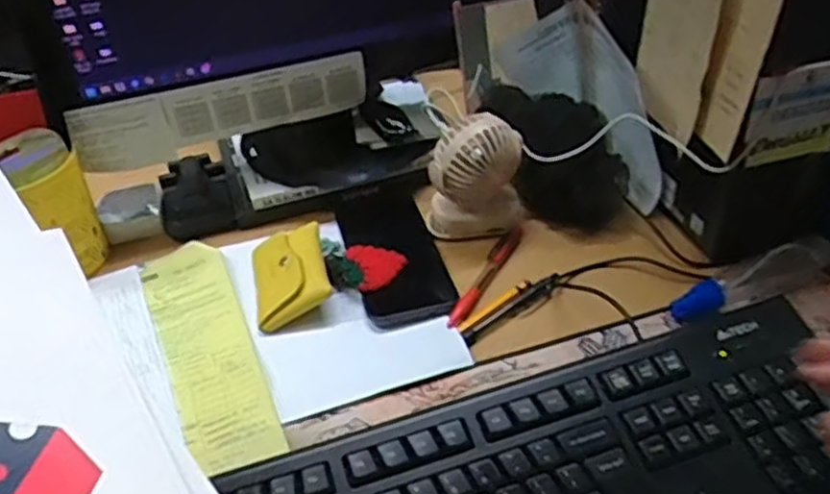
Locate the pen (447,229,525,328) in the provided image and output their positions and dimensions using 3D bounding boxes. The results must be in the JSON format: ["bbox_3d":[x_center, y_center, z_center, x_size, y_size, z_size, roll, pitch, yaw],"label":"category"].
[{"bbox_3d":[0.059,0.021,0.614,0.014,0.010,0.133,19,46,26],"label":"pen"}]

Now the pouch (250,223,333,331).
[{"bbox_3d":[-0.104,0.021,0.606,0.063,0.018,0.091,-27,46,6],"label":"pouch"}]

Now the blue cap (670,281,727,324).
[{"bbox_3d":[0.220,0.043,0.567,0.047,0.017,0.019,-22,43,-19],"label":"blue cap"}]

